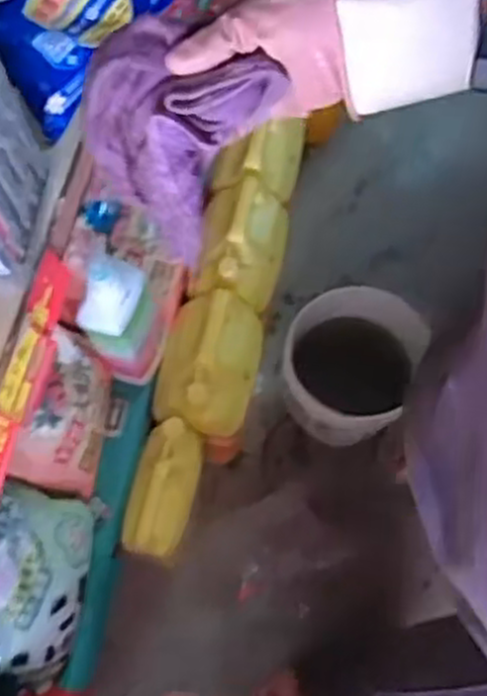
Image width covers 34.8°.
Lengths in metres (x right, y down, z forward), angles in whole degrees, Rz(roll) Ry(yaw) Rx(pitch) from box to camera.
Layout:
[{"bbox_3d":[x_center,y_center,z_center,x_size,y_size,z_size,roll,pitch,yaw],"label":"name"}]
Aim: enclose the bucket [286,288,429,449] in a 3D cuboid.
[{"bbox_3d":[0.164,0.028,1.224,0.185,0.196,0.226,30,70,10],"label":"bucket"}]

